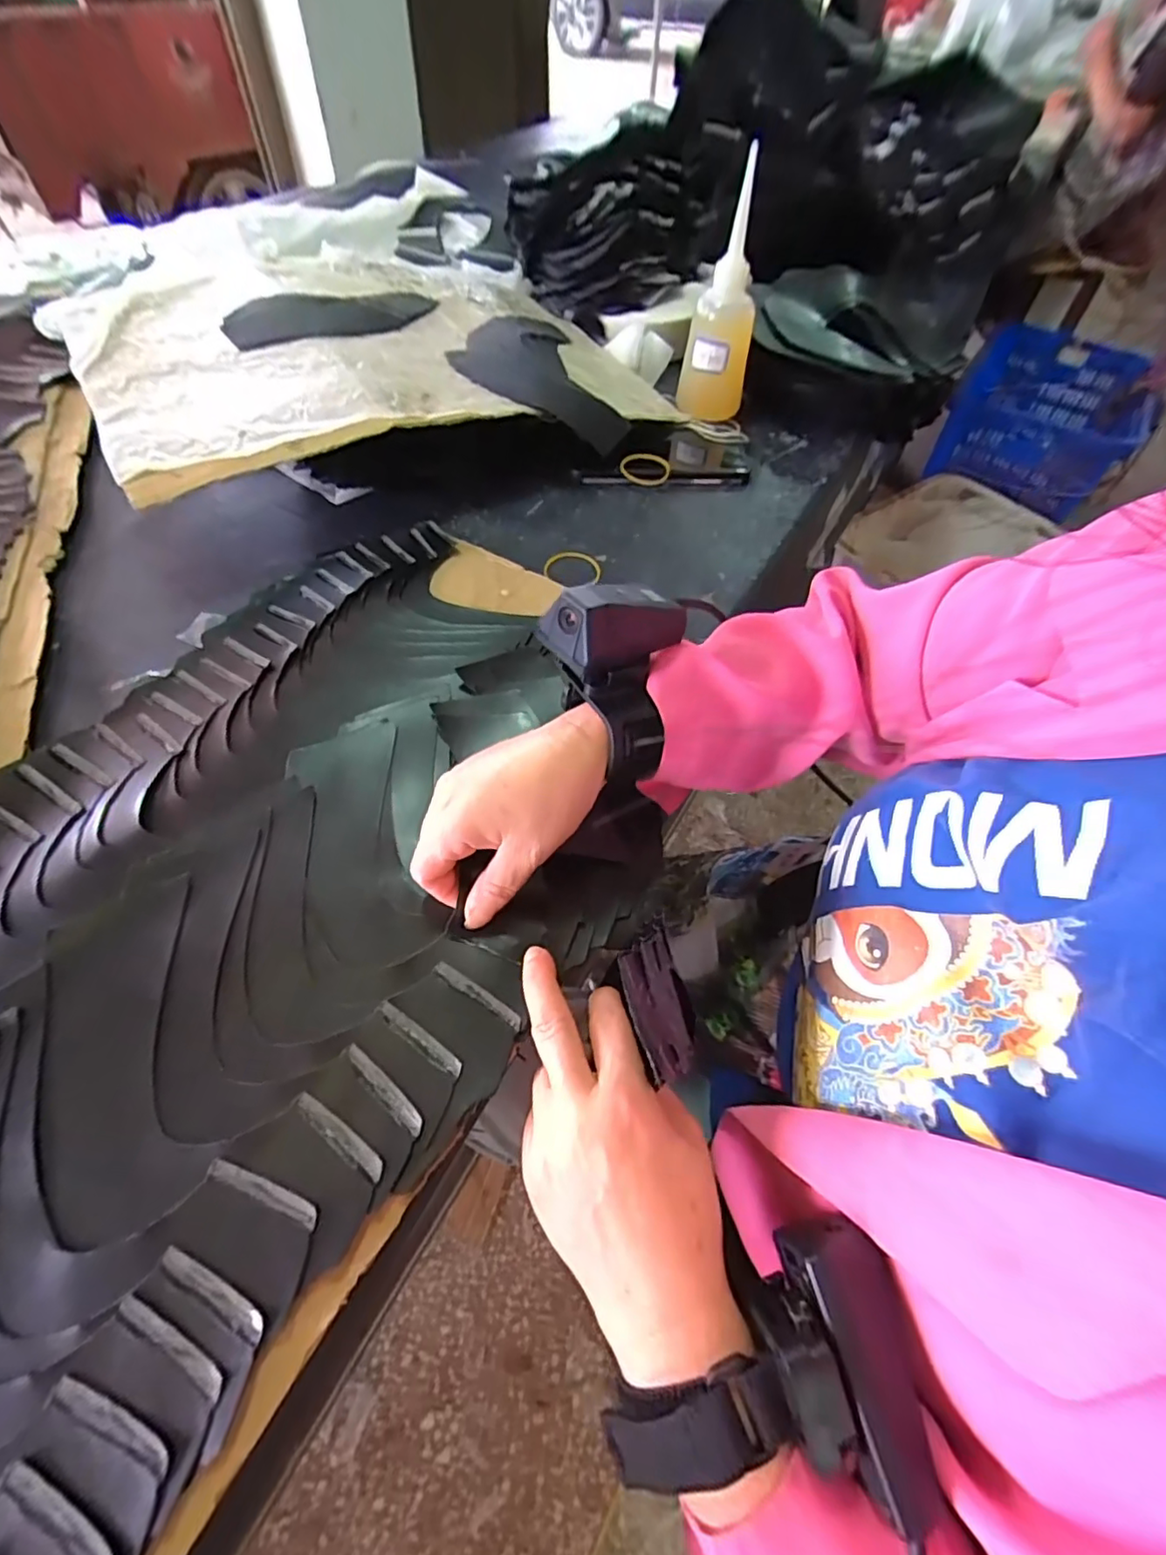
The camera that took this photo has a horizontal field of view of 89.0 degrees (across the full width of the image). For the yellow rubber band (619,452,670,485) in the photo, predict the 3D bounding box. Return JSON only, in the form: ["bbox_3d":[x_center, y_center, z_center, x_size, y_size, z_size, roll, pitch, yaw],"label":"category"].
[{"bbox_3d":[0.055,-0.273,0.524,0.043,0.006,0.029,4,86,1],"label":"yellow rubber band"}]

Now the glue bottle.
[{"bbox_3d":[0.133,-0.437,0.552,0.062,0.165,0.060,13,57,6],"label":"glue bottle"}]

